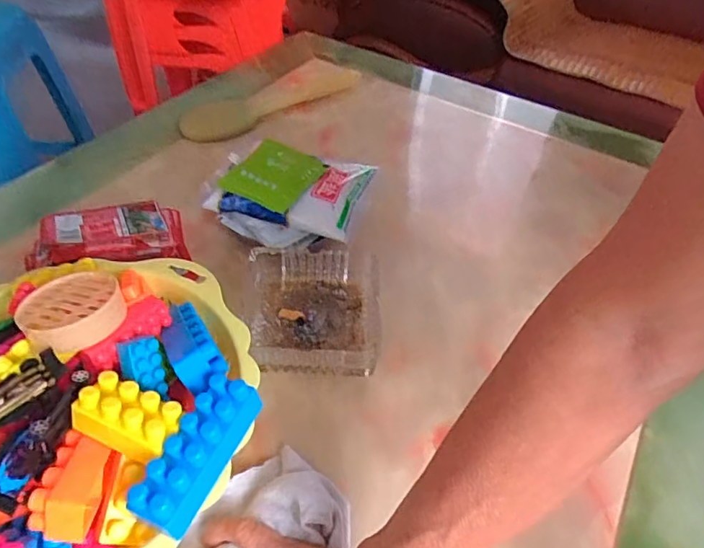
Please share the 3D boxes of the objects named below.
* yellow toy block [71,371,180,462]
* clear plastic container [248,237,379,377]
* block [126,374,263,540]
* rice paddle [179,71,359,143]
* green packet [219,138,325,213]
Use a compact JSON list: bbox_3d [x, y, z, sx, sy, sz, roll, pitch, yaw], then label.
[{"bbox_3d":[-0.130,0.085,0.297,0.056,0.029,0.033,18,47,13],"label":"yellow toy block"},{"bbox_3d":[-0.033,0.028,0.451,0.111,0.034,0.131,0,47,-6],"label":"clear plastic container"},{"bbox_3d":[-0.088,0.100,0.290,0.032,0.022,0.086,19,48,14],"label":"block"},{"bbox_3d":[-0.105,-0.246,0.710,0.279,0.020,0.064,-28,54,-28],"label":"rice paddle"},{"bbox_3d":[-0.076,-0.100,0.495,0.071,0.011,0.079,32,62,8],"label":"green packet"}]

